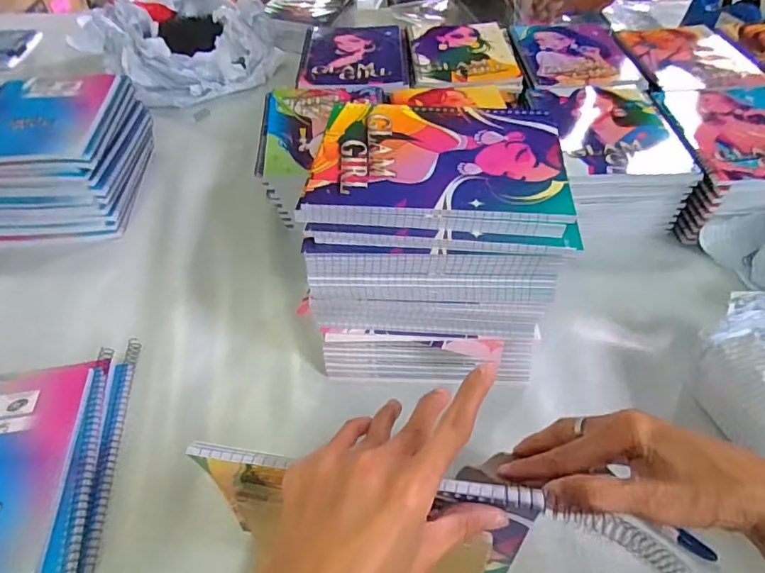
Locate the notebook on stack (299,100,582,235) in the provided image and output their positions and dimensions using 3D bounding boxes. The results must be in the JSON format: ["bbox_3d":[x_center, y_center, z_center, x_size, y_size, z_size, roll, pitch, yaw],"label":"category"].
[{"bbox_3d":[0.044,-0.101,0.415,0.195,0.020,0.149,4,46,7],"label":"notebook on stack"}]

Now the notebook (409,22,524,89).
[{"bbox_3d":[0.119,-0.353,0.767,0.150,0.010,0.213,0,46,0],"label":"notebook"}]

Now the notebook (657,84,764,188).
[{"bbox_3d":[0.433,-0.186,0.608,0.166,0.012,0.204,2,46,1],"label":"notebook"}]

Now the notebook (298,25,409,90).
[{"bbox_3d":[-0.042,-0.351,0.769,0.152,0.011,0.211,0,46,-1],"label":"notebook"}]

